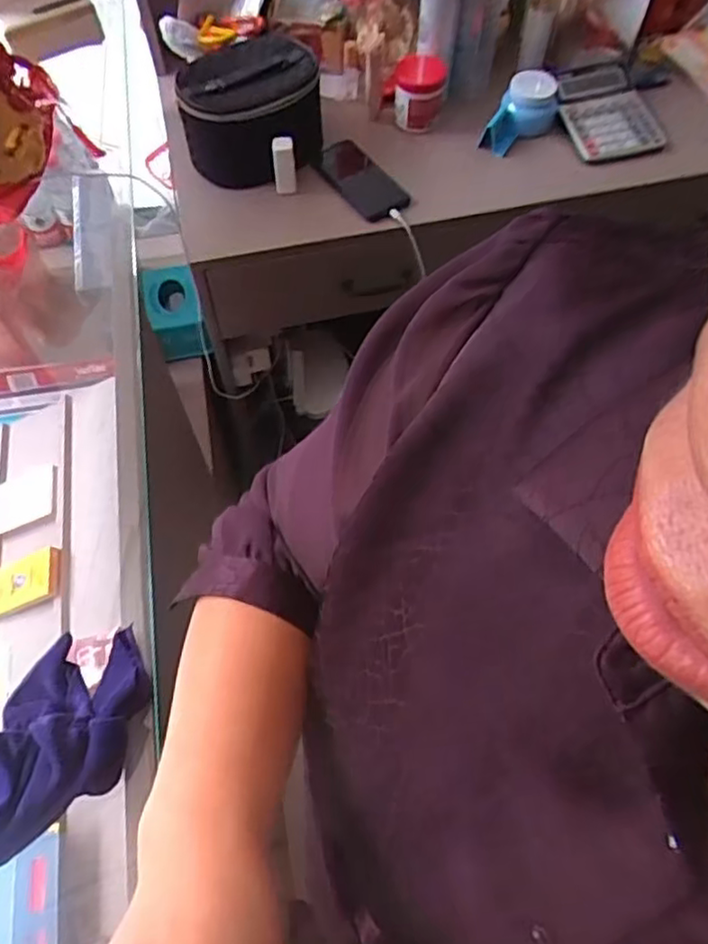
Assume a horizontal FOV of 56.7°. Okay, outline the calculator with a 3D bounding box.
[{"bbox_3d":[0.404,-0.573,1.040,0.138,0.039,0.179,-14,63,-8],"label":"calculator"}]

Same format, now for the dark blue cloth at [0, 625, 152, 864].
[{"bbox_3d":[-0.208,0.183,0.434,0.098,0.039,0.176,28,65,14],"label":"dark blue cloth"}]

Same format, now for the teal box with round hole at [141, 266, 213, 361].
[{"bbox_3d":[-0.316,-0.287,1.164,0.086,0.096,0.160,-16,63,-9],"label":"teal box with round hole"}]

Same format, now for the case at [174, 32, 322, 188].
[{"bbox_3d":[-0.145,-0.541,0.975,0.188,0.126,0.218,-1,62,-1],"label":"case"}]

